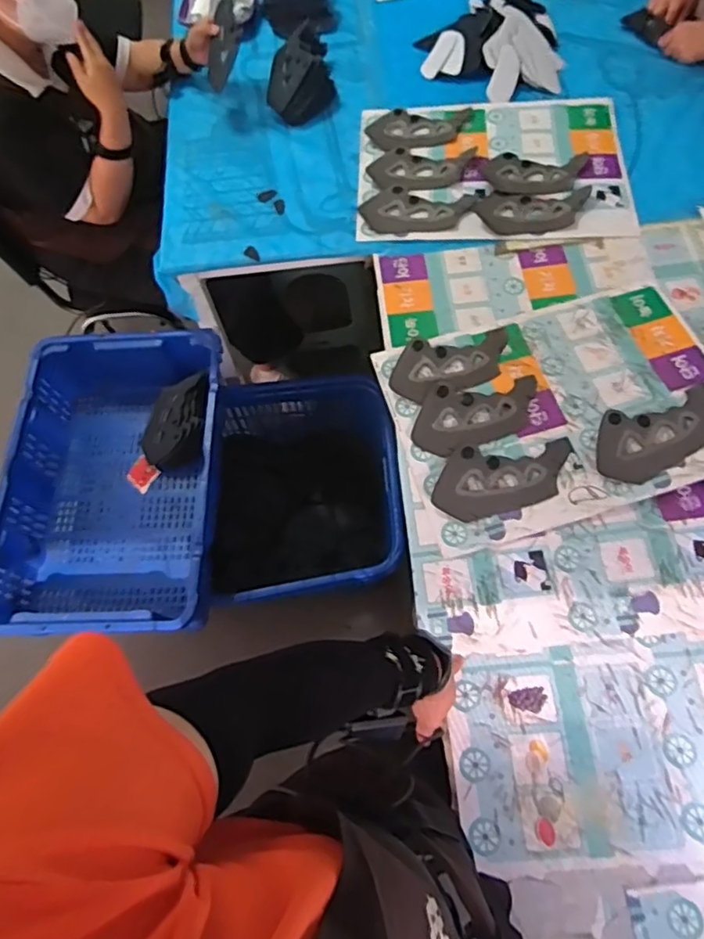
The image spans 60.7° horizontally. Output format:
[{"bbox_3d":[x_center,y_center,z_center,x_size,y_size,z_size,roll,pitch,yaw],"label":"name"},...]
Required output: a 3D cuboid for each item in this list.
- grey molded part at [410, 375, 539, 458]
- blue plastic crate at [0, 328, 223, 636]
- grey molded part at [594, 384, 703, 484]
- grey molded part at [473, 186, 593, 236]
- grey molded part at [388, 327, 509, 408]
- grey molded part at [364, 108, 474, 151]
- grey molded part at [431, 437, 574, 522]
[{"bbox_3d":[0.206,-0.092,0.989,0.211,0.009,0.117,-6,65,1],"label":"grey molded part"},{"bbox_3d":[-0.496,0.025,1.304,0.436,0.191,0.651,-1,65,3],"label":"blue plastic crate"},{"bbox_3d":[0.479,-0.053,0.942,0.203,0.032,0.126,-14,65,-3],"label":"grey molded part"},{"bbox_3d":[0.353,-0.499,1.164,0.214,0.011,0.112,0,65,4],"label":"grey molded part"},{"bbox_3d":[0.171,-0.191,1.041,0.225,0.013,0.125,-22,66,-7],"label":"grey molded part"},{"bbox_3d":[0.146,-0.732,1.281,0.228,0.016,0.103,-10,65,-1],"label":"grey molded part"},{"bbox_3d":[0.238,0.015,0.938,0.219,0.014,0.124,-4,65,2],"label":"grey molded part"}]

